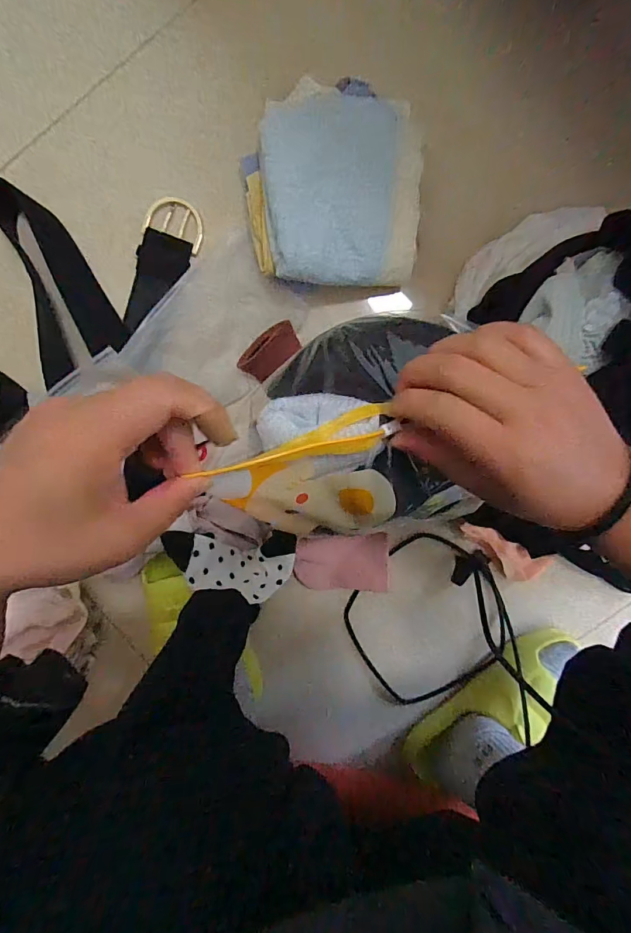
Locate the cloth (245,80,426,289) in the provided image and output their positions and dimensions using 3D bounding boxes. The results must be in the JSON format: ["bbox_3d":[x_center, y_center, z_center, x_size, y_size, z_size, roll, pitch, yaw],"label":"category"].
[{"bbox_3d":[0.019,-0.272,0.414,0.164,0.064,0.182,-2,97,-1],"label":"cloth"}]

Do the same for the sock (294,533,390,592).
[{"bbox_3d":[0.030,0.111,0.497,0.105,0.025,0.069,-3,97,-1],"label":"sock"}]

